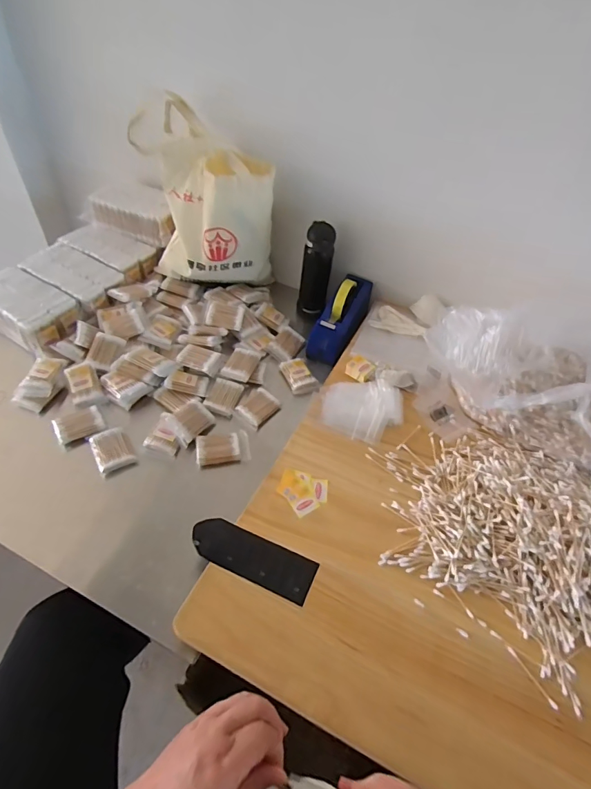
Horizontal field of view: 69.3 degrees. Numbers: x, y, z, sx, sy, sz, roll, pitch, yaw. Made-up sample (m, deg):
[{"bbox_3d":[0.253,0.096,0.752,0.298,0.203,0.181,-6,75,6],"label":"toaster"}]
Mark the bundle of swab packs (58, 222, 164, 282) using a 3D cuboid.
[{"bbox_3d":[-0.444,-0.344,1.031,0.214,0.058,0.129,28,52,18],"label":"bundle of swab packs"}]

